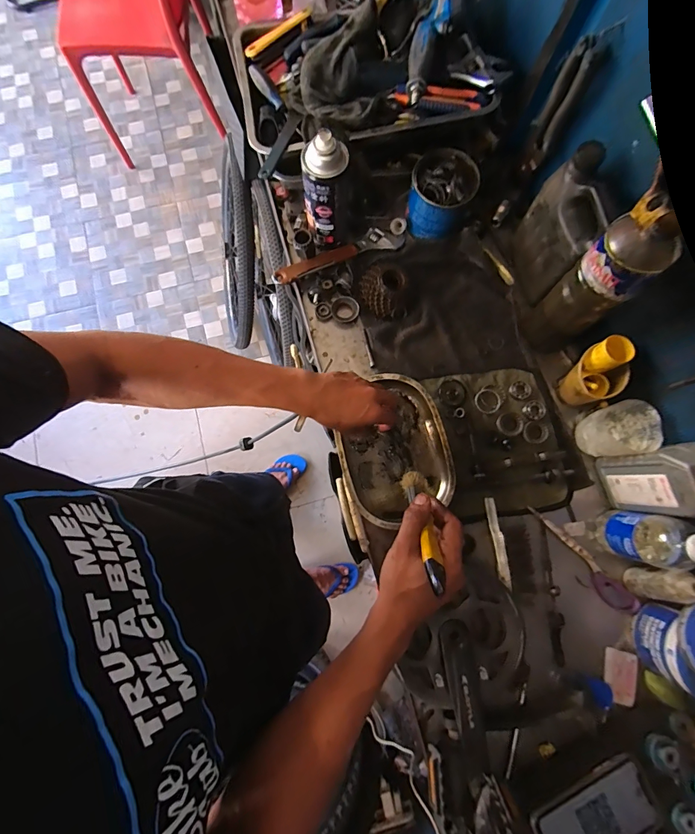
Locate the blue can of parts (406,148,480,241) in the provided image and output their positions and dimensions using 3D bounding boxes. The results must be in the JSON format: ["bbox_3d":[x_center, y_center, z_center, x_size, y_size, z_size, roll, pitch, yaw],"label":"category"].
[{"bbox_3d":[0.149,-0.357,0.601,0.095,0.085,0.100,0,78,-1],"label":"blue can of parts"}]

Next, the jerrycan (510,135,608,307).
[{"bbox_3d":[0.303,-0.261,0.536,0.052,0.194,0.127,-10,79,-4],"label":"jerrycan"}]

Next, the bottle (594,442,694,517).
[{"bbox_3d":[0.410,0.081,0.483,0.055,0.177,0.081,-12,79,-4],"label":"bottle"}]

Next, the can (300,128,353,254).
[{"bbox_3d":[-0.030,-0.323,0.551,0.066,0.183,0.052,-4,79,-2],"label":"can"}]

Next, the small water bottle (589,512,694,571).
[{"bbox_3d":[0.395,0.158,0.479,0.062,0.169,0.061,0,78,-1],"label":"small water bottle"}]

